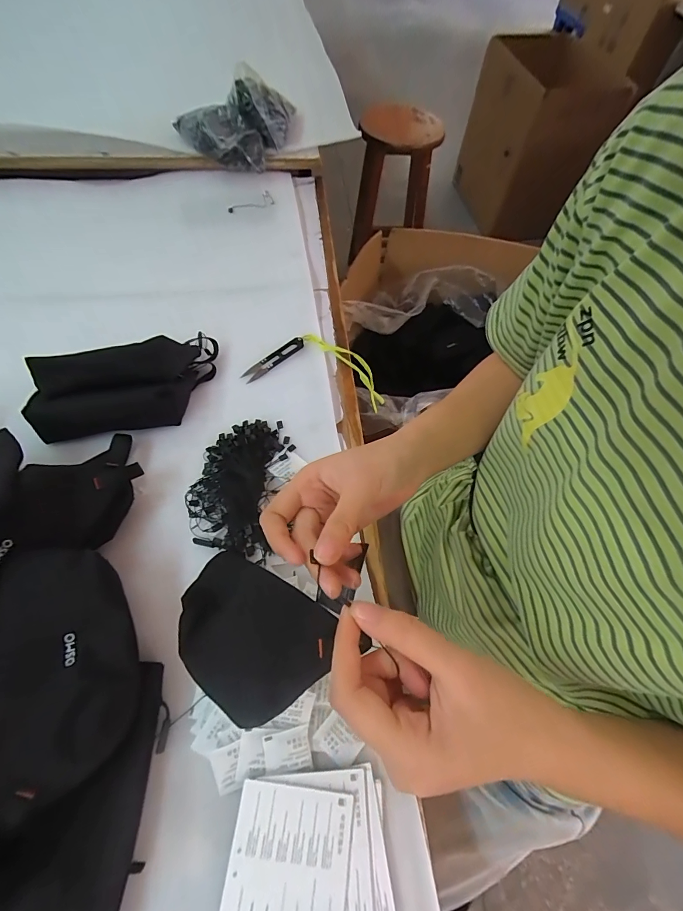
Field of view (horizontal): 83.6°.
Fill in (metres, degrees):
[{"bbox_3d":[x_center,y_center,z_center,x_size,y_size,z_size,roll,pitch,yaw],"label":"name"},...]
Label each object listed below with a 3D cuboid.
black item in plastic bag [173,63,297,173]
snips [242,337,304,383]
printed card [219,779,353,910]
[{"bbox_3d":[-0.178,-0.616,0.710,0.217,0.110,0.111,-27,66,-16],"label":"black item in plastic bag"},{"bbox_3d":[-0.095,-0.137,0.539,0.102,0.013,0.022,-38,70,-21],"label":"snips"},{"bbox_3d":[-0.040,0.313,0.289,0.089,0.004,0.099,7,61,2],"label":"printed card"}]

